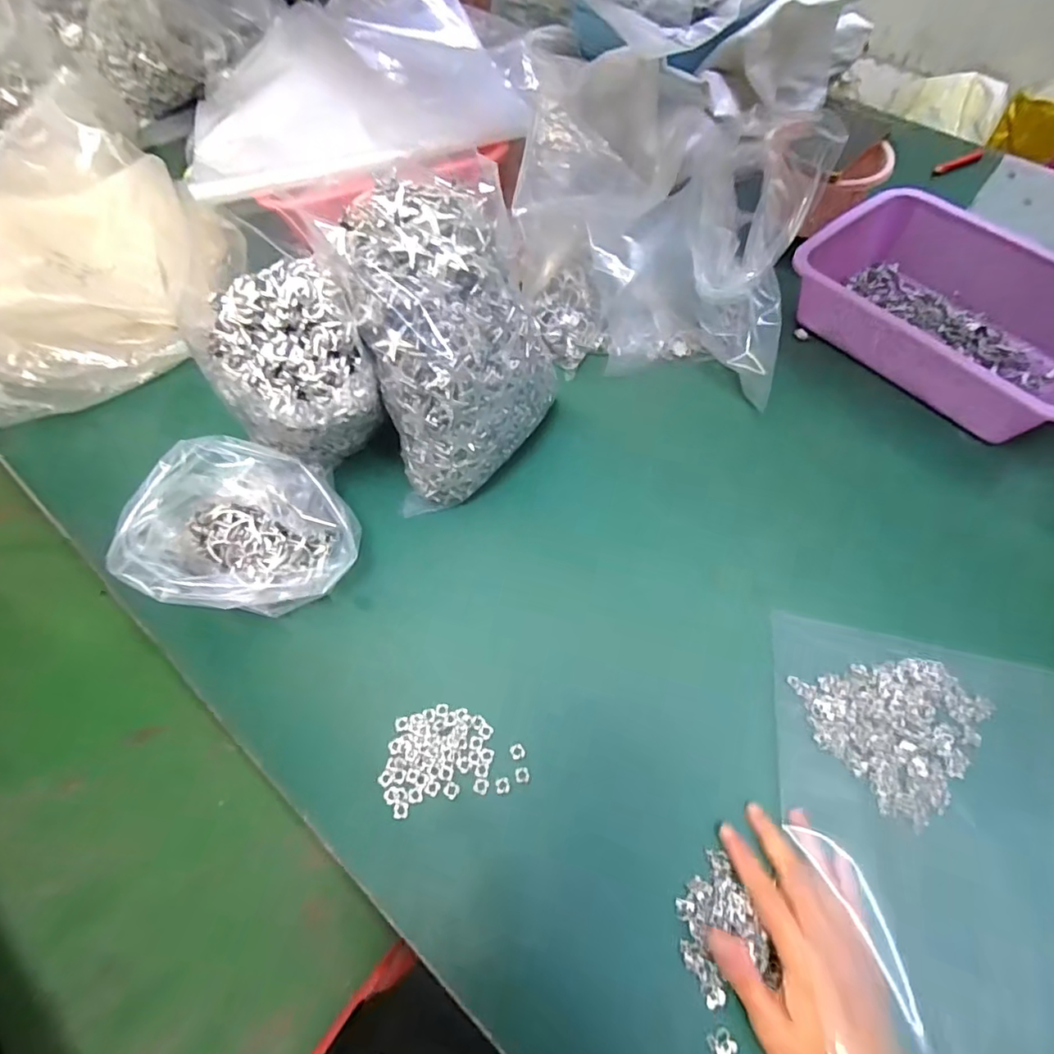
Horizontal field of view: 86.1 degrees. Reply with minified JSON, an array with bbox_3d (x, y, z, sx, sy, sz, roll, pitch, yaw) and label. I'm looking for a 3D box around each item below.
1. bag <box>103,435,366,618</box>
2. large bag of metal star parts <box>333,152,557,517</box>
[{"bbox_3d":[-0.220,0.007,0.442,0.151,0.109,0.127,-30,64,-15],"label":"bag"},{"bbox_3d":[-0.048,-0.135,0.457,0.149,0.219,0.132,-11,61,-6],"label":"large bag of metal star parts"}]

